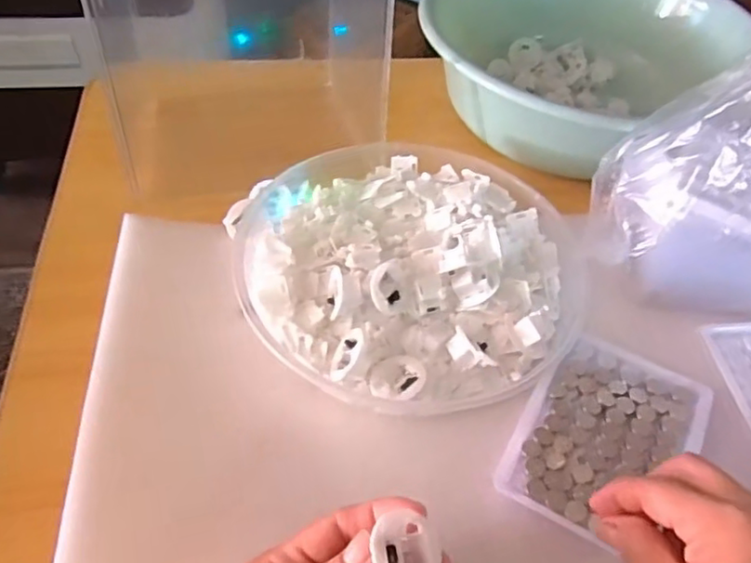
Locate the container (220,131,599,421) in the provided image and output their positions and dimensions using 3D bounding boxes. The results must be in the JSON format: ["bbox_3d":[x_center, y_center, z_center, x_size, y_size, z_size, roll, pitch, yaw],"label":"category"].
[{"bbox_3d":[0.020,-0.019,0.429,0.216,0.034,0.213,2,50,-3],"label":"container"}]

